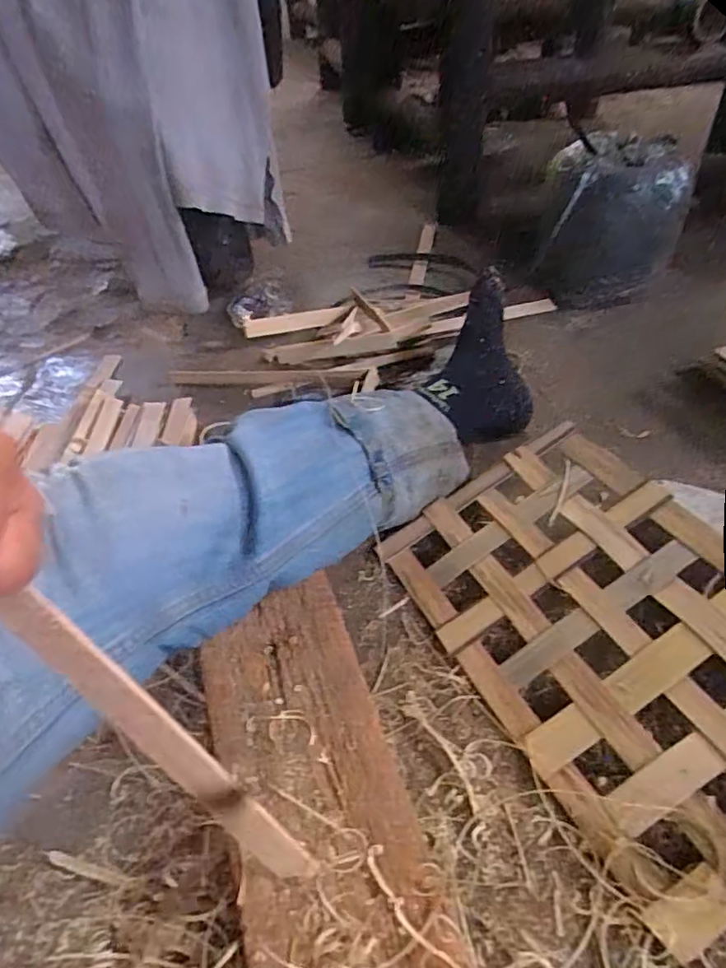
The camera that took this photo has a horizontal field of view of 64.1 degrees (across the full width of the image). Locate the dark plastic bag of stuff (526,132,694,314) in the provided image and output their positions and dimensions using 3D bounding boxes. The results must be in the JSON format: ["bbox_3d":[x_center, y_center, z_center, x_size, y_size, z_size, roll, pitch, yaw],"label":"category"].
[{"bbox_3d":[0.337,-0.349,0.806,0.183,0.187,0.118,15,48,20],"label":"dark plastic bag of stuff"}]

